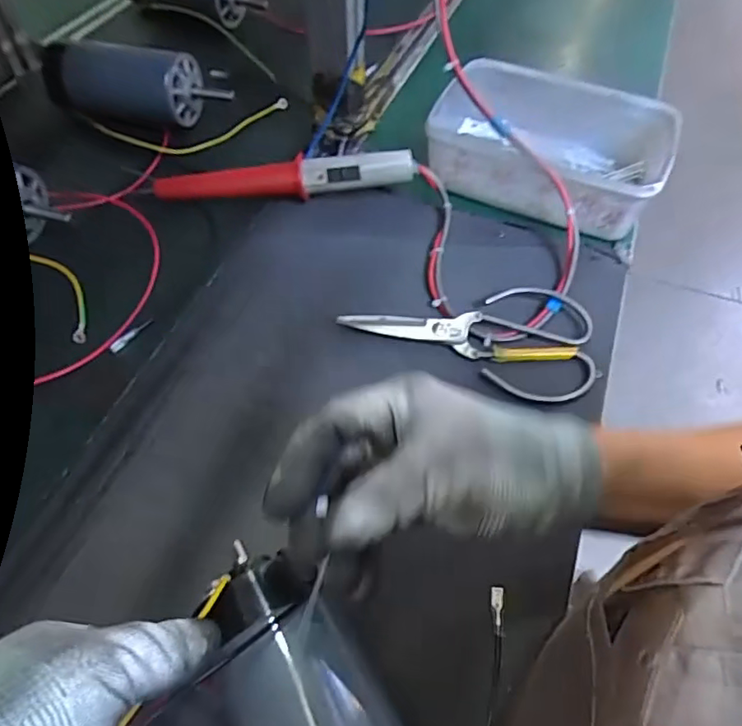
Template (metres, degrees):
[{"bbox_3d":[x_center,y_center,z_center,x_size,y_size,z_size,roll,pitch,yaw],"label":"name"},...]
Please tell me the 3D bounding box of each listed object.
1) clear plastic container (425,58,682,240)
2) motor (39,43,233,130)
[{"bbox_3d":[0.163,-0.215,0.564,0.234,0.067,0.163,24,58,16],"label":"clear plastic container"},{"bbox_3d":[-0.270,-0.309,0.642,0.225,0.061,0.067,9,55,6],"label":"motor"}]

